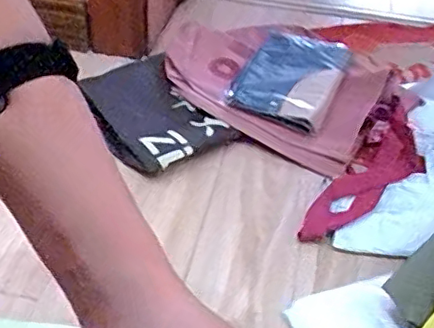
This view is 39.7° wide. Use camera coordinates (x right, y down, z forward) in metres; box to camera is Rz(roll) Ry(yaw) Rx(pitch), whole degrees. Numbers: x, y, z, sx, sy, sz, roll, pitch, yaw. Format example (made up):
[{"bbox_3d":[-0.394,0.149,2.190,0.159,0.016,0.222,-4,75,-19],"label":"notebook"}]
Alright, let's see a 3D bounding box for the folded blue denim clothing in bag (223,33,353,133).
[{"bbox_3d":[0.099,-0.118,0.814,0.129,0.020,0.187,20,49,15],"label":"folded blue denim clothing in bag"}]

